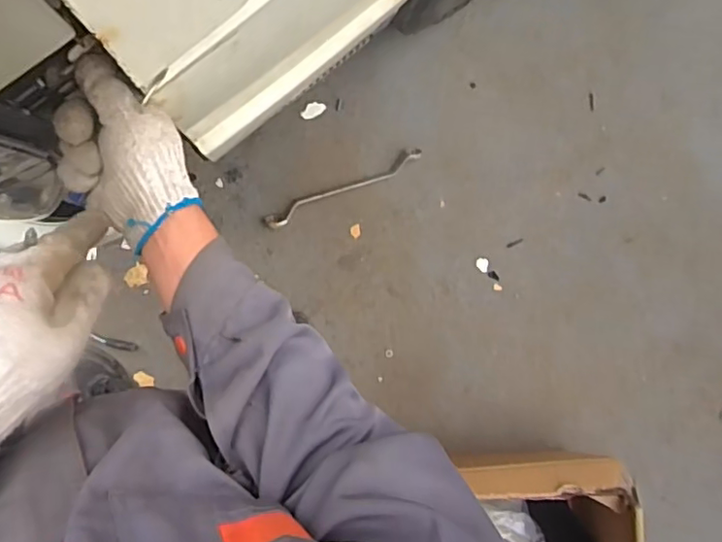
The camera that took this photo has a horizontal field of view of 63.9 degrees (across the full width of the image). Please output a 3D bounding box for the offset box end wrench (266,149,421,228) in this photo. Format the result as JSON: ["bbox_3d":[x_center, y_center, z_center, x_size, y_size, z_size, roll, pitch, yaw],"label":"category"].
[{"bbox_3d":[-0.035,-0.194,1.351,0.396,0.021,0.037,-26,95,-6],"label":"offset box end wrench"}]

